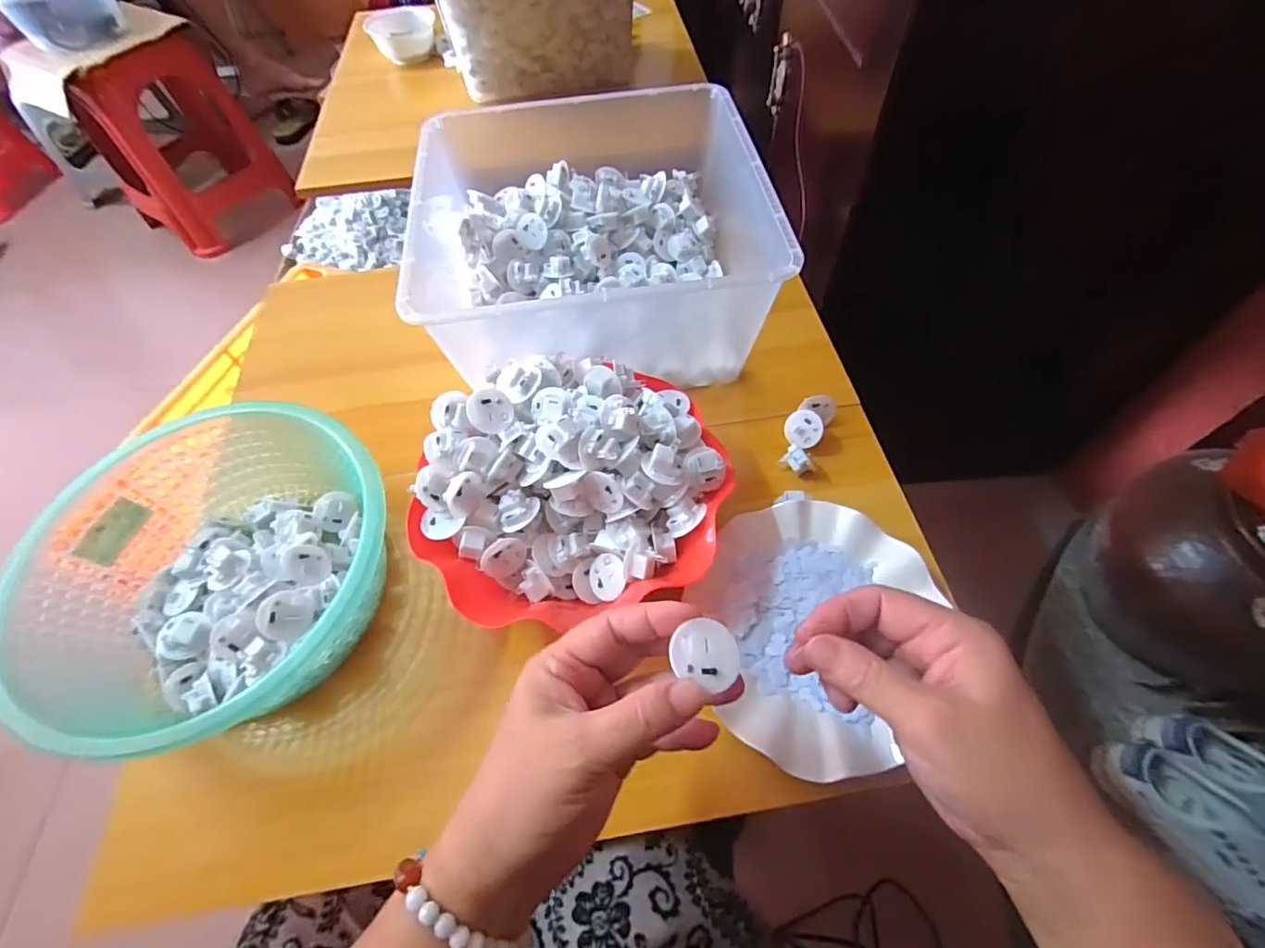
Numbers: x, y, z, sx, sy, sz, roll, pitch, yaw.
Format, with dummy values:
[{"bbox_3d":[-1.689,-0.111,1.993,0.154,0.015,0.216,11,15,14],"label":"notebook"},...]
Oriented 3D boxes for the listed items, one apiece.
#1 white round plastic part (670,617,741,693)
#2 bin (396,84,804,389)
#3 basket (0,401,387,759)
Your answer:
[{"bbox_3d":[0.035,0.081,0.253,0.030,0.007,0.028,-2,59,3],"label":"white round plastic part"},{"bbox_3d":[-0.040,-0.217,0.525,0.306,0.124,0.282,-10,59,-2],"label":"bin"},{"bbox_3d":[-0.286,0.073,0.395,0.231,0.094,0.222,-2,59,3],"label":"basket"}]

